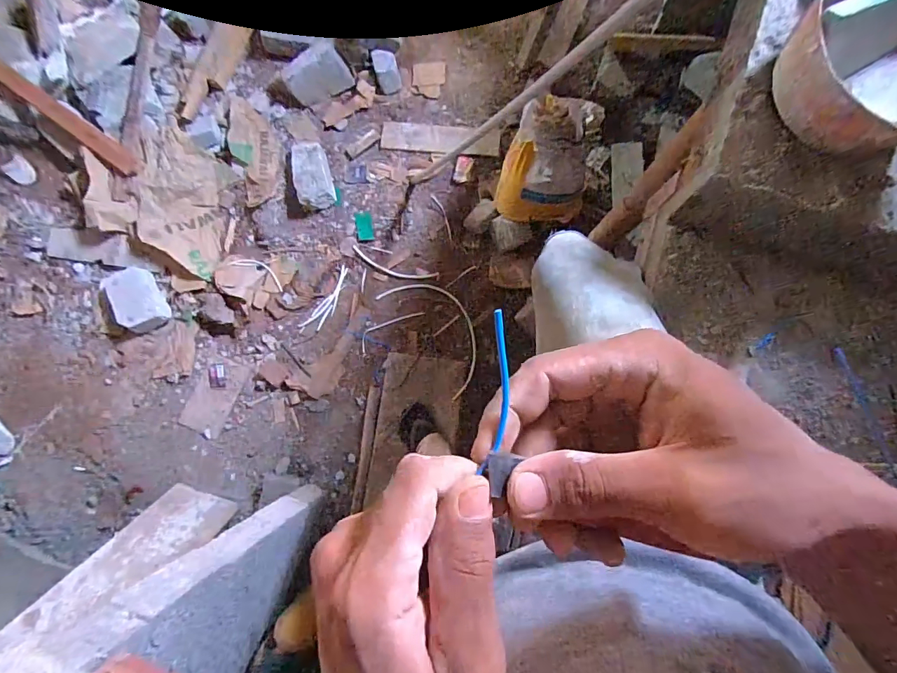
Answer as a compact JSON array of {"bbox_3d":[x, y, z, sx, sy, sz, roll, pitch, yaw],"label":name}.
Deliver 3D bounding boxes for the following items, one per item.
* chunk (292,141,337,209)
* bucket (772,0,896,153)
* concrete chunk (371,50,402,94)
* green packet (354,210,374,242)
[{"bbox_3d":[-0.445,-0.525,1.403,0.123,0.050,0.204,-13,84,2],"label":"chunk"},{"bbox_3d":[0.424,-0.275,0.417,0.173,0.081,0.178,41,88,6],"label":"bucket"},{"bbox_3d":[-0.198,-0.858,1.398,0.077,0.068,0.111,-15,84,2],"label":"concrete chunk"},{"bbox_3d":[-0.278,-0.364,1.427,0.055,0.012,0.098,-8,84,3],"label":"green packet"}]

